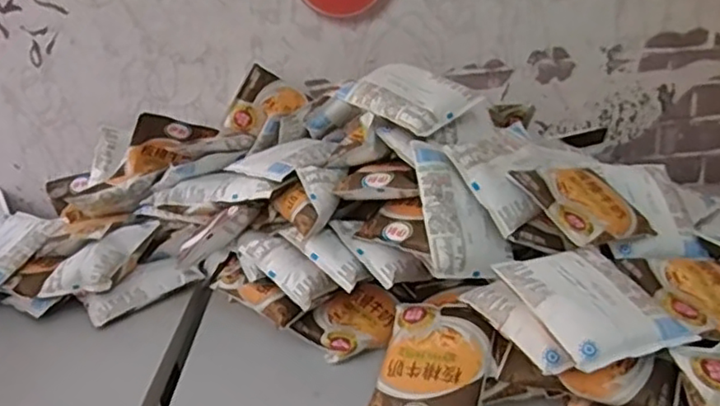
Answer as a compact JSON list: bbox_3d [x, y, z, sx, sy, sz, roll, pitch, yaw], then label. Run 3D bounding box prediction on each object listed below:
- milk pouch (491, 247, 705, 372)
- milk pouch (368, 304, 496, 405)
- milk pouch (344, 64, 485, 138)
[{"bbox_3d":[0.176,0.072,0.492,0.089,0.013,0.123,-15,35,-14],"label":"milk pouch"},{"bbox_3d":[0.062,0.139,0.541,0.096,0.015,0.123,4,51,24],"label":"milk pouch"},{"bbox_3d":[0.052,-0.111,0.650,0.114,0.016,0.089,32,52,31],"label":"milk pouch"}]

